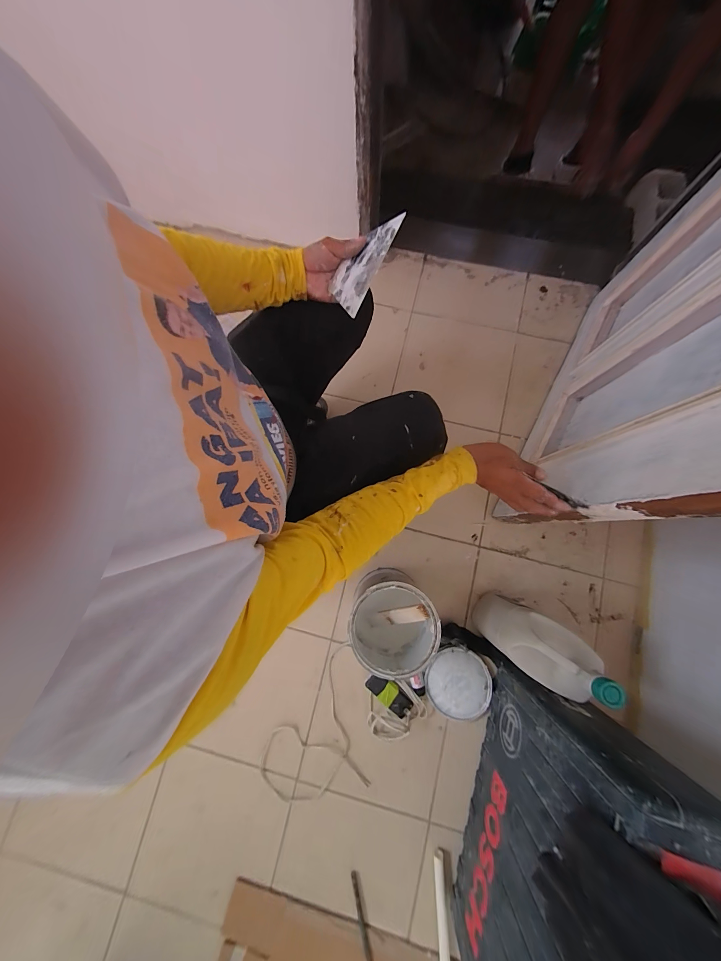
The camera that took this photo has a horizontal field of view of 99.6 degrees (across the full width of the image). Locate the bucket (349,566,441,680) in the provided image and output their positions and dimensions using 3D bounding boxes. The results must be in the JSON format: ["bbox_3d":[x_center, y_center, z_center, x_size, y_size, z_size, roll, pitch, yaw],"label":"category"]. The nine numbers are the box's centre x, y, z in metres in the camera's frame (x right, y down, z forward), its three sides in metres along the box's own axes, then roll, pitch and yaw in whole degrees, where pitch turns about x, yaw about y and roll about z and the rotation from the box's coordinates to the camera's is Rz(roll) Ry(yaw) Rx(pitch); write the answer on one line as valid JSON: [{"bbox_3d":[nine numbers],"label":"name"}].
[{"bbox_3d":[0.065,0.296,0.654,0.159,0.213,0.177,-5,80,0],"label":"bucket"}]

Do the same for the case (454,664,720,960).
[{"bbox_3d":[0.306,0.618,0.479,0.162,0.395,0.483,13,80,3],"label":"case"}]

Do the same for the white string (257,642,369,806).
[{"bbox_3d":[-0.122,0.571,0.710,0.242,0.012,0.310,-11,80,-1],"label":"white string"}]

